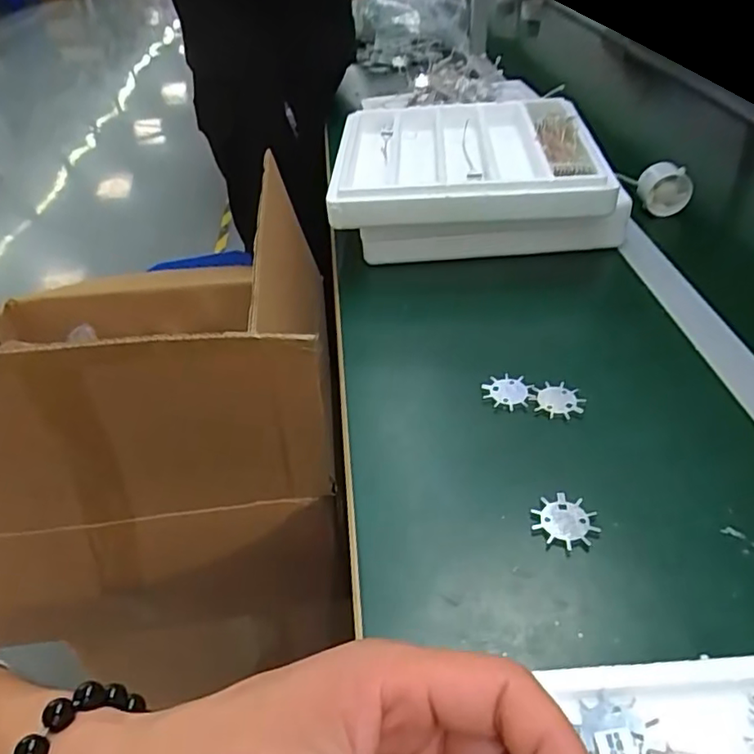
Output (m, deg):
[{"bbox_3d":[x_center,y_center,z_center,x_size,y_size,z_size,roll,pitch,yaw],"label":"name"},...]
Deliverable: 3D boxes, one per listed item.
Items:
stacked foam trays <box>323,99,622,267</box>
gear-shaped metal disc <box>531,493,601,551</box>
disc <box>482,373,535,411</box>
[{"bbox_3d":[0.104,-0.229,0.708,0.294,0.115,0.297,-2,41,1],"label":"stacked foam trays"},{"bbox_3d":[0.119,0.091,0.383,0.036,0.004,0.037,-3,50,3],"label":"gear-shaped metal disc"},{"bbox_3d":[0.104,0.011,0.481,0.035,0.004,0.035,0,49,0],"label":"disc"}]

